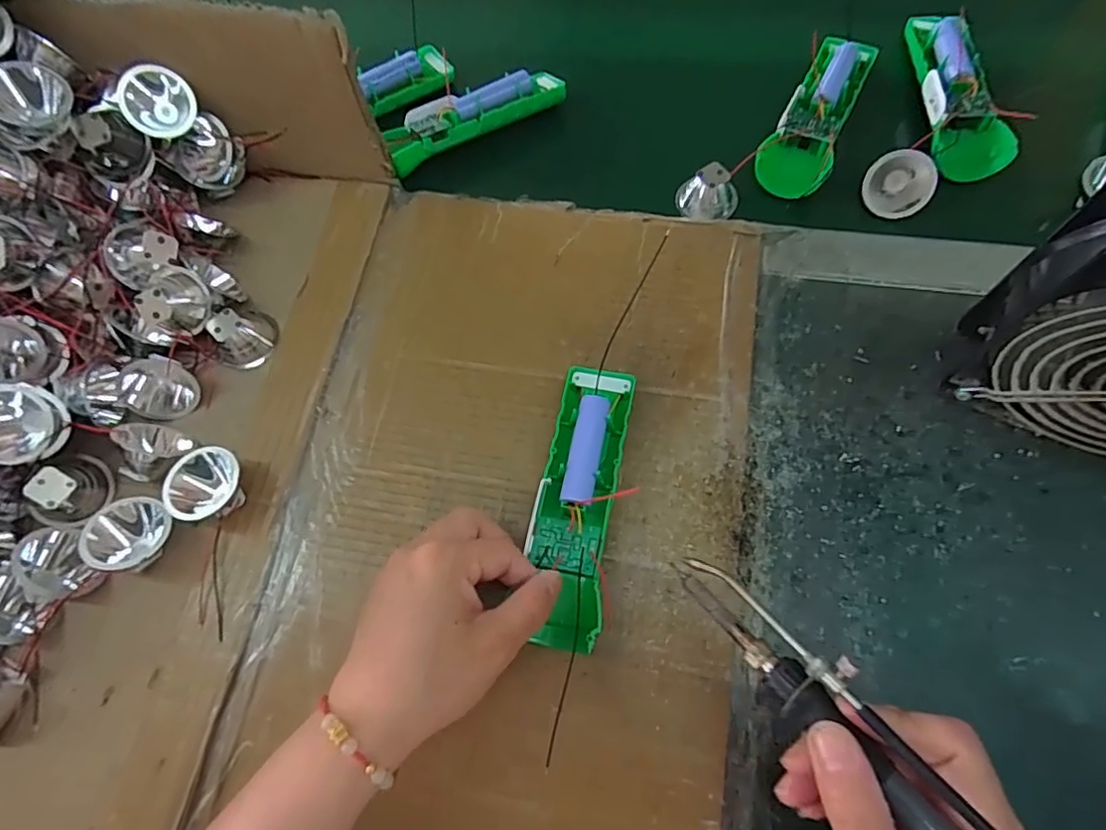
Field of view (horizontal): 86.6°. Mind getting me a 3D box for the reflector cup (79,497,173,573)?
[{"bbox_3d":[-0.245,0.068,0.341,0.037,0.032,0.042,26,74,11],"label":"reflector cup"}]

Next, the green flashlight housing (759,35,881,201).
[{"bbox_3d":[0.196,-0.225,0.441,0.049,0.031,0.137,23,71,13],"label":"green flashlight housing"}]

